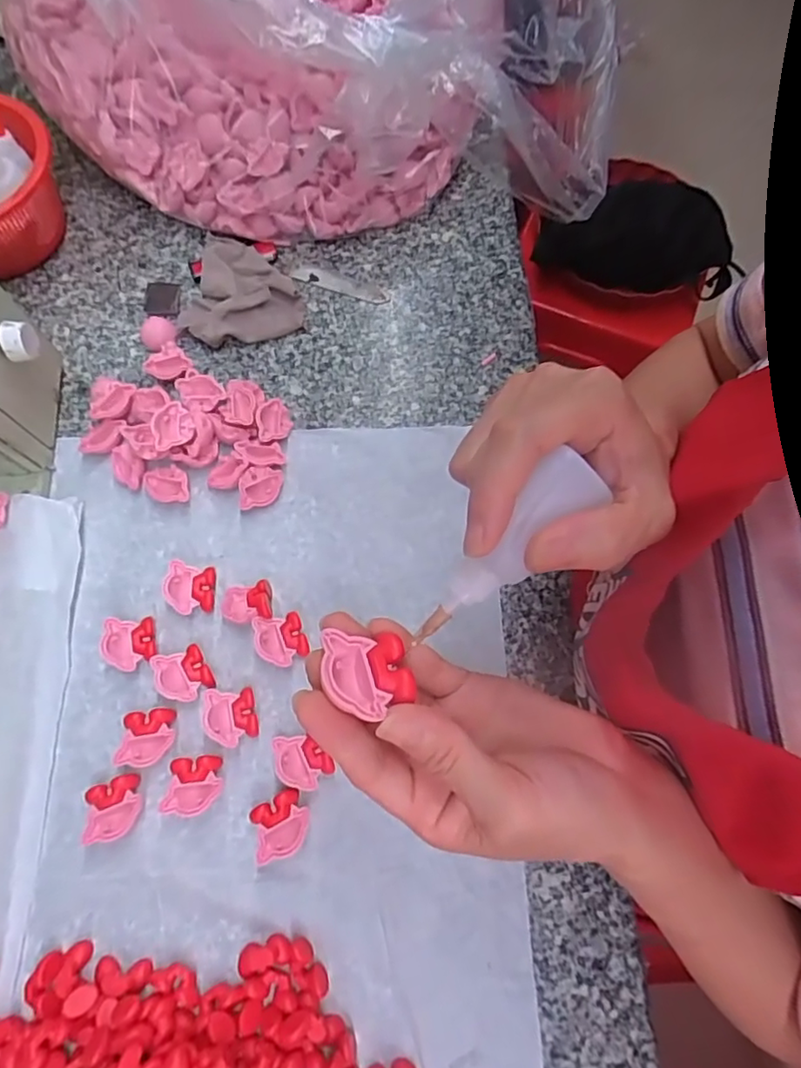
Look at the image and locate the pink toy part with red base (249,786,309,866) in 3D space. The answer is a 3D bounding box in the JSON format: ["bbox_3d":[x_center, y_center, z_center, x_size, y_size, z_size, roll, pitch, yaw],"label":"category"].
[{"bbox_3d":[-0.073,0.178,0.345,0.034,0.013,0.034,-20,73,-9],"label":"pink toy part with red base"}]

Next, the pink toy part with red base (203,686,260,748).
[{"bbox_3d":[-0.110,0.119,0.367,0.032,0.015,0.036,-12,72,-6],"label":"pink toy part with red base"}]

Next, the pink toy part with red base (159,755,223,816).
[{"bbox_3d":[-0.128,0.157,0.353,0.031,0.017,0.033,4,71,0],"label":"pink toy part with red base"}]

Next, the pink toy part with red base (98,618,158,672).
[{"bbox_3d":[-0.182,0.074,0.380,0.035,0.017,0.035,-2,71,-2],"label":"pink toy part with red base"}]

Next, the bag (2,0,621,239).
[{"bbox_3d":[-0.043,-0.544,0.488,0.514,0.203,0.558,6,71,0],"label":"bag"}]

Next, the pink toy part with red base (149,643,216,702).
[{"bbox_3d":[-0.145,0.093,0.375,0.032,0.015,0.035,-26,74,-10],"label":"pink toy part with red base"}]

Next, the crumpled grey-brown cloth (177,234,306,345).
[{"bbox_3d":[-0.139,-0.206,0.475,0.098,0.022,0.095,-15,72,-7],"label":"crumpled grey-brown cloth"}]

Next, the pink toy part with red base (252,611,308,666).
[{"bbox_3d":[-0.081,0.072,0.383,0.033,0.015,0.034,-11,71,-6],"label":"pink toy part with red base"}]

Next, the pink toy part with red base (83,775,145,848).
[{"bbox_3d":[-0.177,0.169,0.348,0.031,0.017,0.034,-13,72,-6],"label":"pink toy part with red base"}]

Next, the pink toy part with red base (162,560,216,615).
[{"bbox_3d":[-0.147,0.039,0.393,0.033,0.017,0.034,6,71,0],"label":"pink toy part with red base"}]

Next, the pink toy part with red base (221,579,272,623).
[{"bbox_3d":[-0.106,0.048,0.389,0.036,0.022,0.028,-7,71,-4],"label":"pink toy part with red base"}]

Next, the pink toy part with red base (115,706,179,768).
[{"bbox_3d":[-0.162,0.130,0.361,0.033,0.015,0.034,-1,71,-2],"label":"pink toy part with red base"}]

